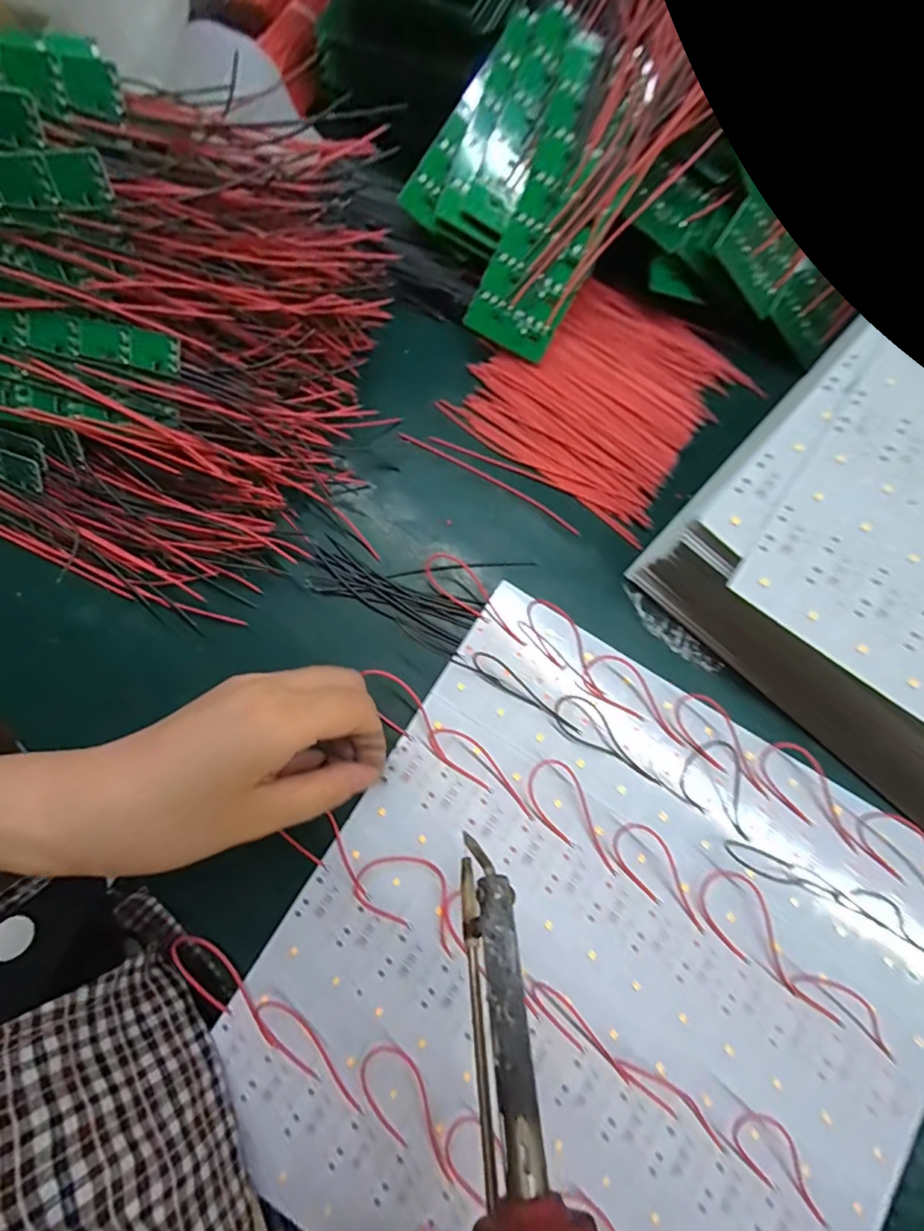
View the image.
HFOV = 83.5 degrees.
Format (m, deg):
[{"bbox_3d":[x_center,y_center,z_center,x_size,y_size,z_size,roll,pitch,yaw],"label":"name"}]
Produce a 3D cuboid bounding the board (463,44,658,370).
[{"bbox_3d":[0.053,-0.210,0.269,0.050,0.008,0.137,27,105,5],"label":"board"}]

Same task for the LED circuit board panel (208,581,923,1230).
[{"bbox_3d":[0.063,0.167,0.229,0.268,0.010,0.268,32,79,6],"label":"LED circuit board panel"}]

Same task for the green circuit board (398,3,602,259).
[{"bbox_3d":[0.018,-0.256,0.273,0.063,0.011,0.104,36,107,10],"label":"green circuit board"}]

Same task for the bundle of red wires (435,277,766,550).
[{"bbox_3d":[0.080,-0.128,0.293,0.124,0.012,0.126,37,80,7],"label":"bundle of red wires"}]

